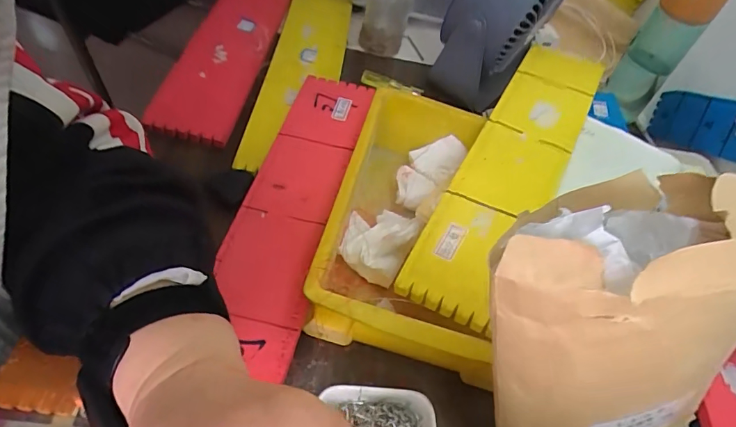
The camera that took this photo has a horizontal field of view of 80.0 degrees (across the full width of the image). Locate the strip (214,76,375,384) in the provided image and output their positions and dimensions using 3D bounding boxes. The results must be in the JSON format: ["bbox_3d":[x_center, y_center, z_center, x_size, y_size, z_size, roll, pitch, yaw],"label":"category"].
[{"bbox_3d":[-0.064,-0.019,0.391,0.078,0.014,0.317,16,52,-2],"label":"strip"}]

